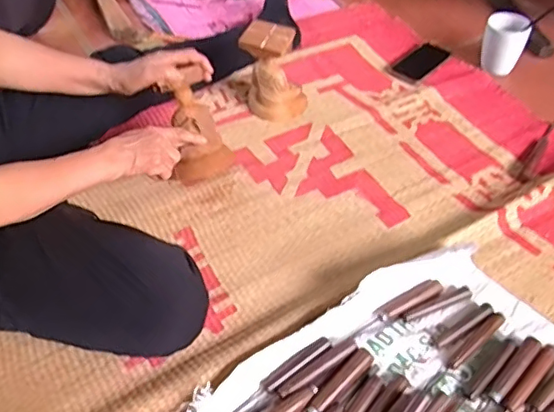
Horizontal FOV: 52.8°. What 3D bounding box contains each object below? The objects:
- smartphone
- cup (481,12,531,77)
[{"bbox_3d":[0.301,-0.310,1.192,0.141,0.010,0.079,-36,56,-28],"label":"smartphone"},{"bbox_3d":[0.479,-0.346,1.178,0.083,0.108,0.077,4,48,5],"label":"cup"}]

